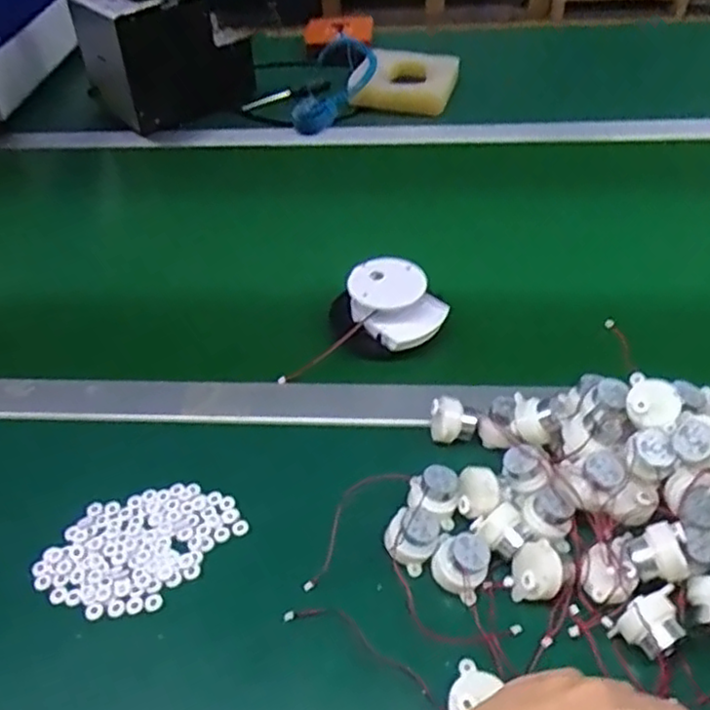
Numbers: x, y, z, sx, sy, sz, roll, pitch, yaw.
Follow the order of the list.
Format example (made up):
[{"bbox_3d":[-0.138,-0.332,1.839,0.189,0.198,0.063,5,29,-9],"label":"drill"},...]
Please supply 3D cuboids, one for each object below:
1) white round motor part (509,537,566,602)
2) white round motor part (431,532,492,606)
[{"bbox_3d":[0.110,0.132,0.416,0.031,0.026,0.036,42,77,-1],"label":"white round motor part"},{"bbox_3d":[0.064,0.127,0.423,0.033,0.033,0.033,0,44,0],"label":"white round motor part"}]

